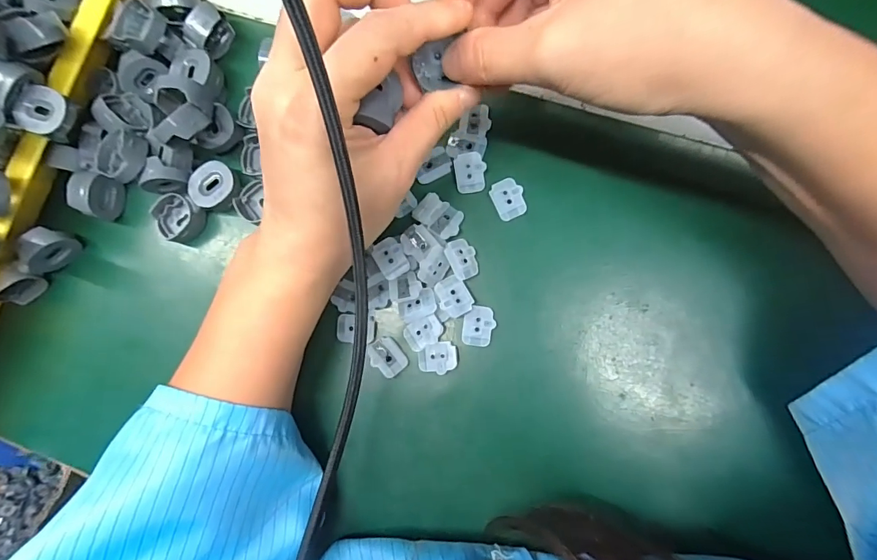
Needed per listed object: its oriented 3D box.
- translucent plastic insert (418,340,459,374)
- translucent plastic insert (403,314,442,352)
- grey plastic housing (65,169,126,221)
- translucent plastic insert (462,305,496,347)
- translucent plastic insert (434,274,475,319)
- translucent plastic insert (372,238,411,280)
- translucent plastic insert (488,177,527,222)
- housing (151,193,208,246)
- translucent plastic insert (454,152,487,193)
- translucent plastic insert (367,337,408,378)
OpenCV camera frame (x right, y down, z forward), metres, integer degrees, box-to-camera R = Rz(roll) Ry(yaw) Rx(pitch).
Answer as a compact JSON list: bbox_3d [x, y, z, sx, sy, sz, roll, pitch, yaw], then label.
[{"bbox_3d":[0.000,0.042,0.229,0.021,0.004,0.017,-4,84,7],"label":"translucent plastic insert"},{"bbox_3d":[-0.008,0.029,0.229,0.021,0.004,0.015,-29,81,4],"label":"translucent plastic insert"},{"bbox_3d":[-0.203,-0.050,0.251,0.014,0.024,0.025,16,86,9],"label":"grey plastic housing"},{"bbox_3d":[0.022,0.025,0.229,0.017,0.005,0.022,6,85,8],"label":"translucent plastic insert"},{"bbox_3d":[0.008,0.009,0.226,0.016,0.004,0.021,-29,81,4],"label":"translucent plastic insert"},{"bbox_3d":[-0.026,-0.012,0.233,0.016,0.005,0.022,-28,81,4],"label":"translucent plastic insert"},{"bbox_3d":[0.039,-0.045,0.234,0.017,0.006,0.021,-25,81,4],"label":"translucent plastic insert"},{"bbox_3d":[-0.156,-0.037,0.252,0.026,0.013,0.026,-1,84,8],"label":"housing"},{"bbox_3d":[0.018,-0.060,0.234,0.017,0.006,0.020,-6,83,7],"label":"translucent plastic insert"},{"bbox_3d":[-0.028,0.042,0.232,0.016,0.004,0.021,-43,80,1],"label":"translucent plastic insert"}]

